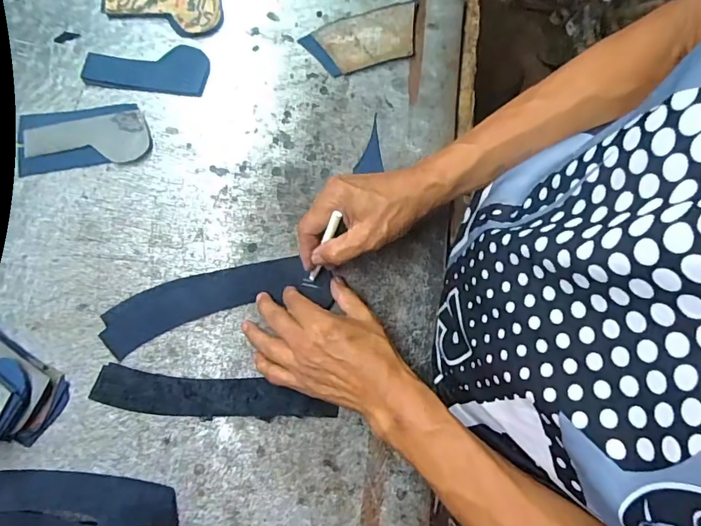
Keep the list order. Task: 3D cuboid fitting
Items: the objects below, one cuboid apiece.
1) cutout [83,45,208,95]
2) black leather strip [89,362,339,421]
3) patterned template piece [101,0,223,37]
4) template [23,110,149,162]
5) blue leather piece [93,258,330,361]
[{"bbox_3d":[-0.223,-0.217,0.502,0.127,0.005,0.058,6,80,-3],"label":"cutout"},{"bbox_3d":[-0.128,0.125,0.427,0.221,0.011,0.038,5,76,1],"label":"black leather strip"},{"bbox_3d":[-0.215,-0.287,0.520,0.136,0.011,0.056,2,76,-1],"label":"patterned template piece"},{"bbox_3d":[-0.278,-0.128,0.483,0.122,0.010,0.053,-12,77,-5],"label":"template"},{"bbox_3d":[-0.131,0.036,0.449,0.216,0.008,0.059,-13,74,-5],"label":"blue leather piece"}]

